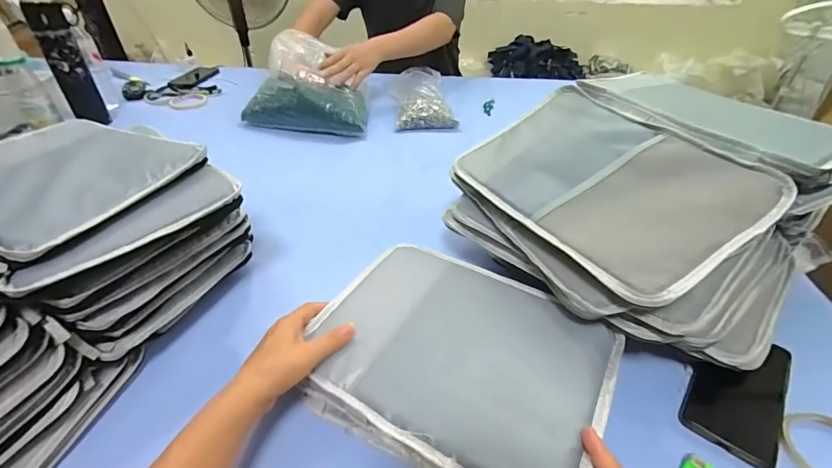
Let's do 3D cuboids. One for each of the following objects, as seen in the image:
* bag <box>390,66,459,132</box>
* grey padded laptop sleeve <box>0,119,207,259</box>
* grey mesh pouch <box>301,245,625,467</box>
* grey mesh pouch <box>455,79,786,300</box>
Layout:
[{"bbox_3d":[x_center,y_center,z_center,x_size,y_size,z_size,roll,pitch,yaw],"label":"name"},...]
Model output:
[{"bbox_3d":[0.011,-0.355,1.032,0.143,0.081,0.263,-4,39,-6],"label":"bag"},{"bbox_3d":[-0.423,-0.078,0.459,0.288,0.031,0.204,18,42,20],"label":"grey padded laptop sleeve"},{"bbox_3d":[0.043,0.123,0.414,0.278,0.036,0.220,21,43,24],"label":"grey mesh pouch"},{"bbox_3d":[0.214,-0.071,0.469,0.223,0.018,0.307,-33,48,-11],"label":"grey mesh pouch"}]

